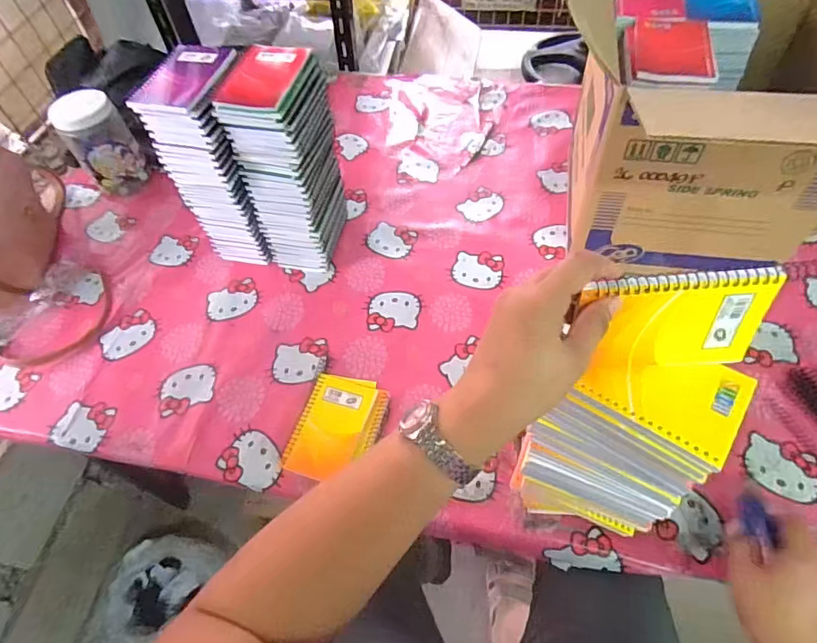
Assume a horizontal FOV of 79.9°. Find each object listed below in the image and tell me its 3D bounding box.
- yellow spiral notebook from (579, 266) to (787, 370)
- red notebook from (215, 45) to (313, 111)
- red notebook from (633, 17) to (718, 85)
[{"bbox_3d":[0.185,0.001,0.341,0.127,0.082,0.006,-4,42,2],"label":"yellow spiral notebook"},{"bbox_3d":[-0.178,-0.305,0.603,0.086,0.007,0.137,7,57,8],"label":"red notebook"},{"bbox_3d":[0.306,-0.315,0.563,0.080,0.012,0.135,10,58,10],"label":"red notebook"}]

